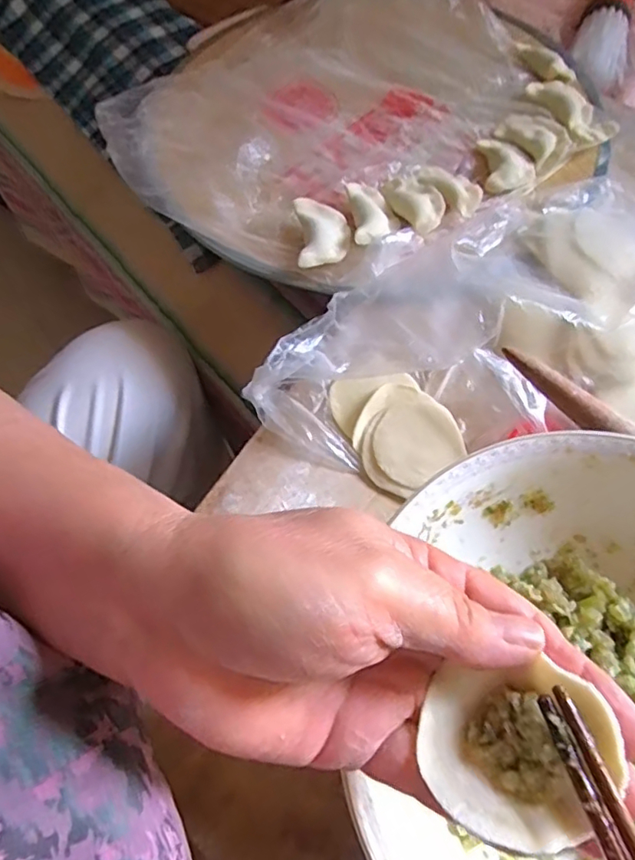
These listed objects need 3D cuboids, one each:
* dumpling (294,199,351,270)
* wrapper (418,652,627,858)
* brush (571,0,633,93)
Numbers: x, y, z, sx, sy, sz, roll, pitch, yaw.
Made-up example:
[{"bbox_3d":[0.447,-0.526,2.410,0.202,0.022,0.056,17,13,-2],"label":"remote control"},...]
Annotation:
[{"bbox_3d":[0.004,-0.131,0.381,0.035,0.016,0.055,-4,67,1],"label":"dumpling"},{"bbox_3d":[0.057,0.093,0.164,0.049,0.022,0.045,-7,67,0],"label":"wrapper"},{"bbox_3d":[0.253,-0.350,0.499,0.048,0.035,0.133,19,69,11],"label":"brush"}]

